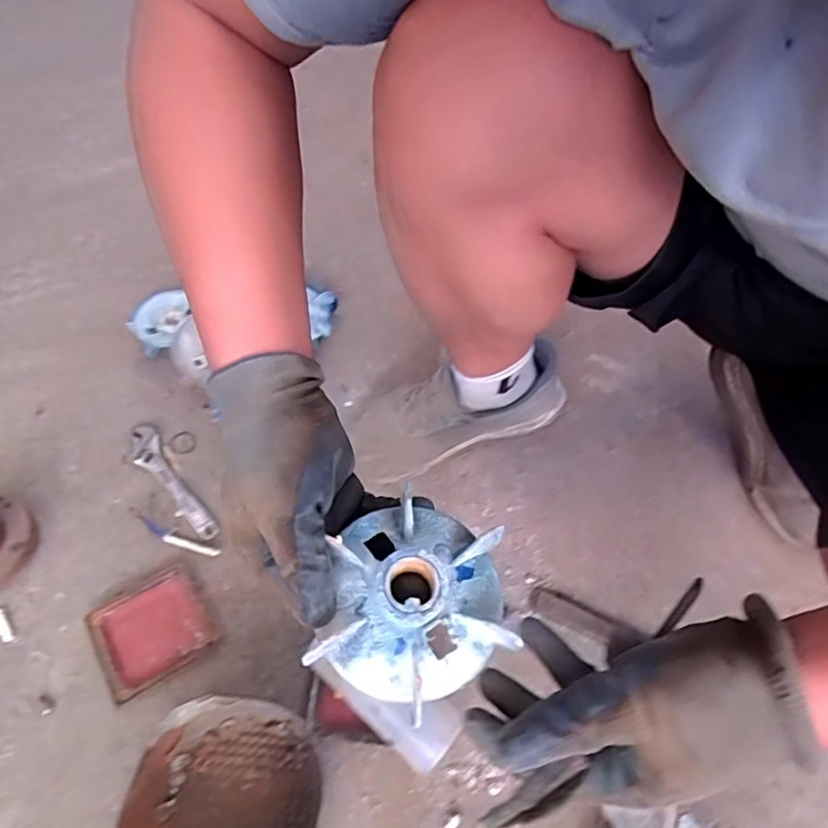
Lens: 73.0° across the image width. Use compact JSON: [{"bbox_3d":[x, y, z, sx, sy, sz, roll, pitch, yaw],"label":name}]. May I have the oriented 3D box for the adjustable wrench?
[{"bbox_3d":[-0.313,0.085,0.722,0.040,0.014,0.191,-36,64,-22],"label":"adjustable wrench"}]

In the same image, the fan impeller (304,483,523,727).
[{"bbox_3d":[0.003,0.102,0.311,0.102,0.031,0.106,25,59,15],"label":"fan impeller"}]

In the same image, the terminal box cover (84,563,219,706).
[{"bbox_3d":[-0.295,0.240,0.629,0.114,0.010,0.112,-30,62,-19],"label":"terminal box cover"}]

